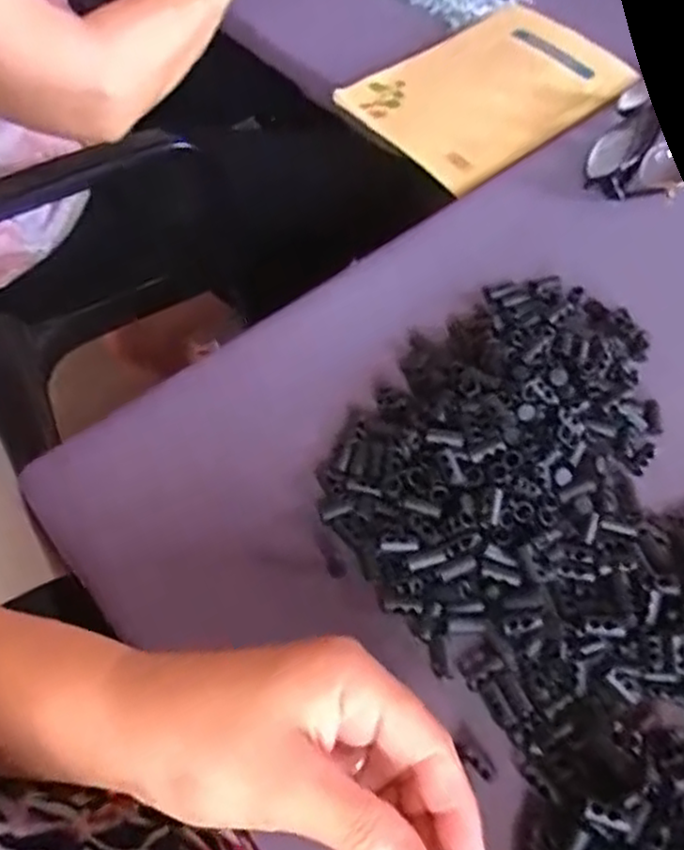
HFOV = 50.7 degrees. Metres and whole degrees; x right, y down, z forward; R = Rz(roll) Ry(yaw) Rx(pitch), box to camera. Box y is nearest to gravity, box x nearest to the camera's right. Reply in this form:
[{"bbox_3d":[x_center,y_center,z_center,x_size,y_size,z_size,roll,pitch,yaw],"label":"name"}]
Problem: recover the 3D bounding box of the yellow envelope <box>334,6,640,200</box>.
[{"bbox_3d":[0.124,-0.269,0.576,0.219,0.014,0.146,-35,65,-21],"label":"yellow envelope"}]

